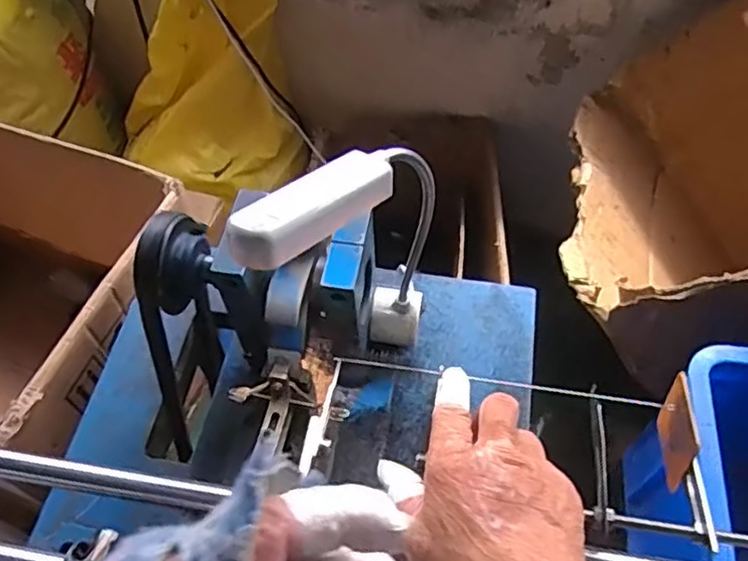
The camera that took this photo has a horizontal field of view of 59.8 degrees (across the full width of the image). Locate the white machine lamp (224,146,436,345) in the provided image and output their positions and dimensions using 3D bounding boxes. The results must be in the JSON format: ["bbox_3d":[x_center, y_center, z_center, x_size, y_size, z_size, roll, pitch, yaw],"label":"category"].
[{"bbox_3d":[-0.010,0.001,0.355,0.034,0.214,0.118,25,61,17],"label":"white machine lamp"}]

